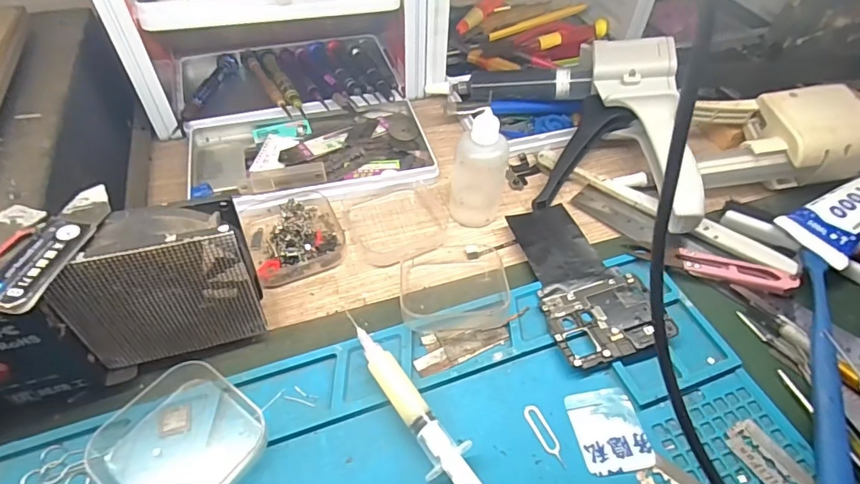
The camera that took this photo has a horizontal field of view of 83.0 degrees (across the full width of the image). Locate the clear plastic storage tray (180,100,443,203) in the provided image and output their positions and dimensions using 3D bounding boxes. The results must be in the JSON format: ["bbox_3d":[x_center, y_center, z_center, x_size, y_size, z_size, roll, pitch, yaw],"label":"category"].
[{"bbox_3d":[-0.091,-0.072,0.372,0.176,0.020,0.105,-8,50,-9],"label":"clear plastic storage tray"}]

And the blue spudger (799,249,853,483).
[{"bbox_3d":[0.210,0.073,0.259,0.012,0.016,0.176,19,51,13],"label":"blue spudger"}]

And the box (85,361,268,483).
[{"bbox_3d":[-0.118,0.093,0.227,0.066,0.018,0.064,31,55,22],"label":"box"}]

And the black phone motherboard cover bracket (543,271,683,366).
[{"bbox_3d":[0.102,0.044,0.283,0.067,0.006,0.048,-13,51,-13],"label":"black phone motherboard cover bracket"}]

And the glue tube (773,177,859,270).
[{"bbox_3d":[0.290,-0.018,0.333,0.111,0.026,0.042,-23,54,-20],"label":"glue tube"}]

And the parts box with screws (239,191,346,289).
[{"bbox_3d":[-0.089,-0.007,0.318,0.058,0.019,0.062,-19,53,-17],"label":"parts box with screws"}]

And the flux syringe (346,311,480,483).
[{"bbox_3d":[-0.001,0.091,0.236,0.018,0.015,0.138,-27,56,-23],"label":"flux syringe"}]

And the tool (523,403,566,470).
[{"bbox_3d":[0.058,0.096,0.242,0.009,0.004,0.033,-20,53,-18],"label":"tool"}]

